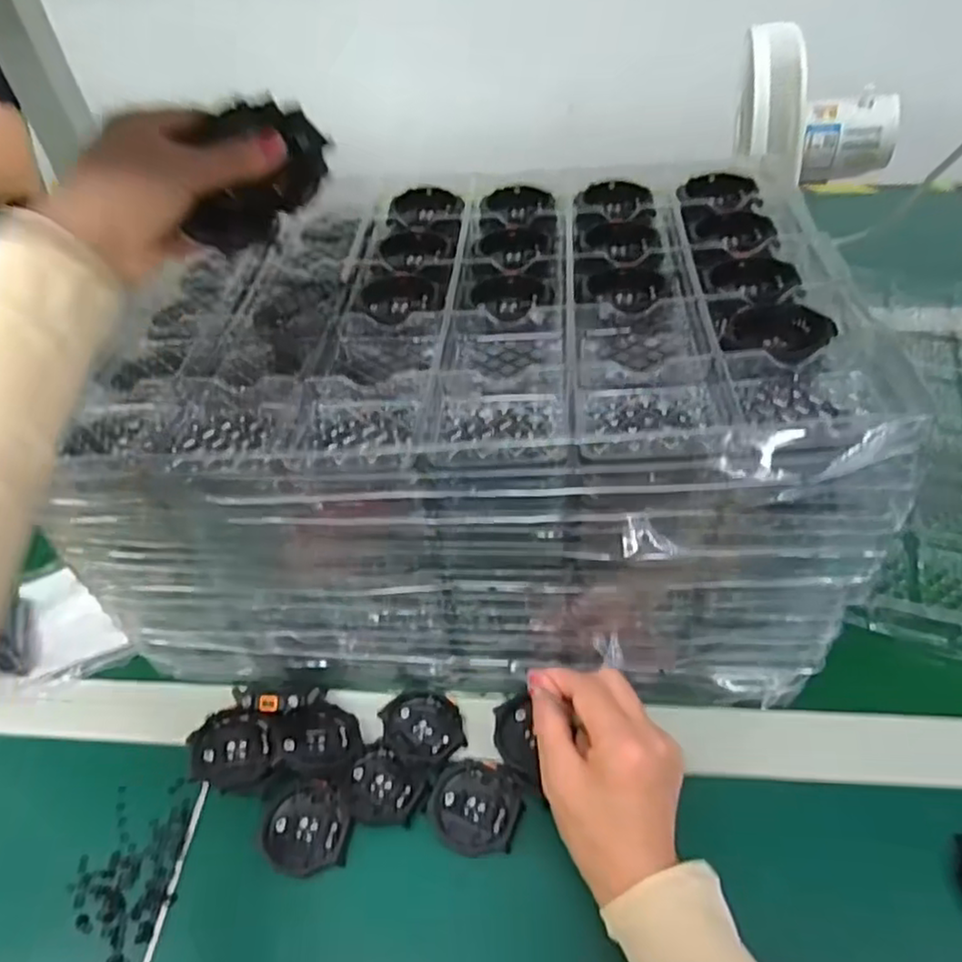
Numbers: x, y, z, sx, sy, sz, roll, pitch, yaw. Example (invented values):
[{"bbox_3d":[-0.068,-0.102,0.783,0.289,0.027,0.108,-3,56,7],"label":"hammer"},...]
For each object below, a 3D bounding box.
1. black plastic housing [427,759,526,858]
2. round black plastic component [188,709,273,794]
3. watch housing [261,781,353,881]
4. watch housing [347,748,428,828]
[{"bbox_3d":[-0.003,0.188,0.389,0.051,0.008,0.049,-2,46,2],"label":"black plastic housing"},{"bbox_3d":[-0.148,0.159,0.401,0.043,0.009,0.045,-10,57,-23],"label":"round black plastic component"},{"bbox_3d":[-0.099,0.198,0.385,0.047,0.013,0.046,-20,48,-14],"label":"watch housing"},{"bbox_3d":[-0.057,0.181,0.397,0.044,0.009,0.039,9,48,13],"label":"watch housing"}]

